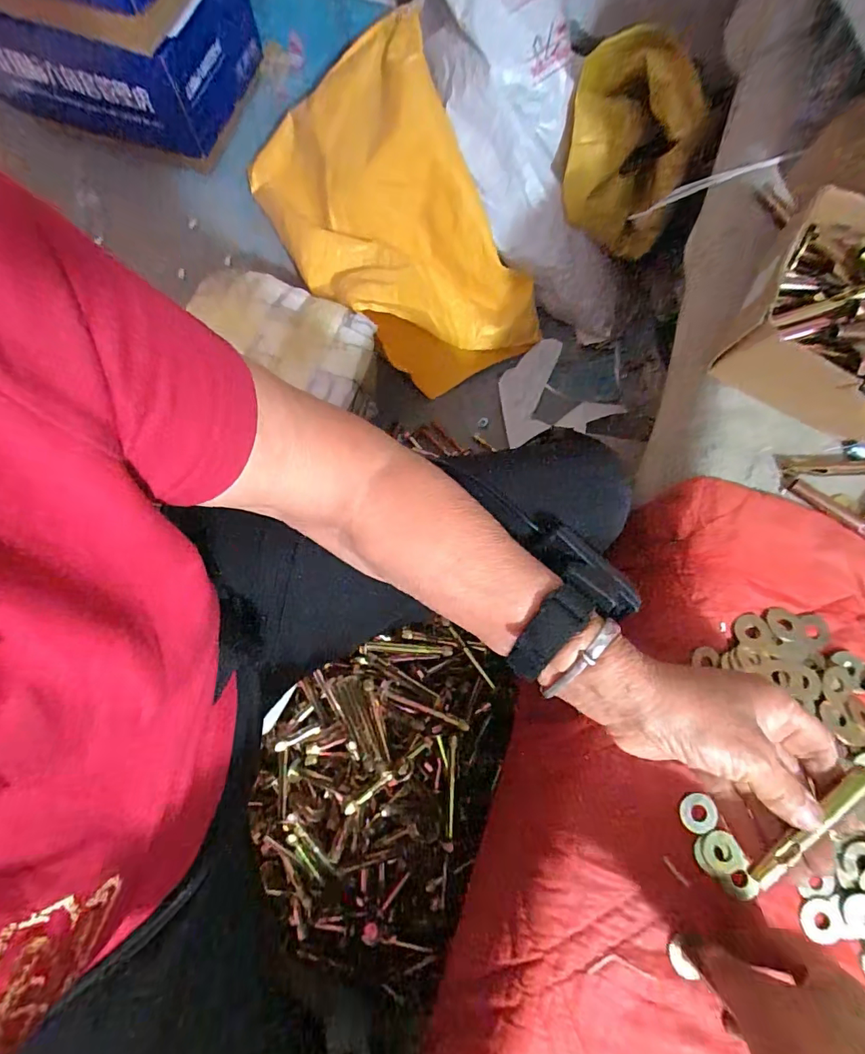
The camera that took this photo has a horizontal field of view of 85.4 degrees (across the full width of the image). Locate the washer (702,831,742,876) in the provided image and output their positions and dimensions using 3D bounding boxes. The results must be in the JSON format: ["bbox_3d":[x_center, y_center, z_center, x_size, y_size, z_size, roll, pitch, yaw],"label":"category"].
[{"bbox_3d":[0.188,0.211,0.304,0.026,0.005,0.022,38,79,8],"label":"washer"}]

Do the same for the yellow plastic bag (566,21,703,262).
[{"bbox_3d":[0.327,-0.639,0.801,0.199,0.222,0.160,11,79,2],"label":"yellow plastic bag"}]

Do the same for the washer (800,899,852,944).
[{"bbox_3d":[0.247,0.249,0.294,0.029,0.004,0.023,3,76,0],"label":"washer"}]

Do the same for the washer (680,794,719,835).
[{"bbox_3d":[0.176,0.190,0.310,0.022,0.004,0.024,0,76,-1],"label":"washer"}]

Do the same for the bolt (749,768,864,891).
[{"bbox_3d":[0.203,0.159,0.249,0.085,0.007,0.010,-41,80,-2],"label":"bolt"}]

